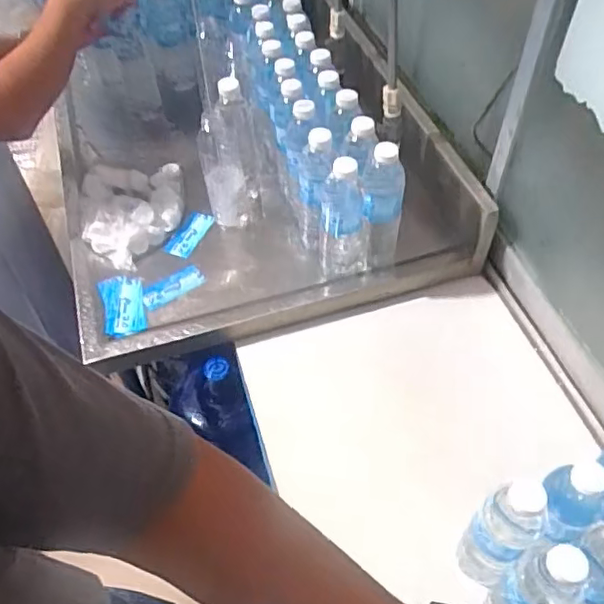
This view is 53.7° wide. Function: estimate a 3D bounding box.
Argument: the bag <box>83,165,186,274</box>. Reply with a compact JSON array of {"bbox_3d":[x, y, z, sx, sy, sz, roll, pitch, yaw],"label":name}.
[{"bbox_3d":[-0.276,-0.151,0.977,0.168,0.051,0.218,-10,52,-7],"label":"bag"}]

